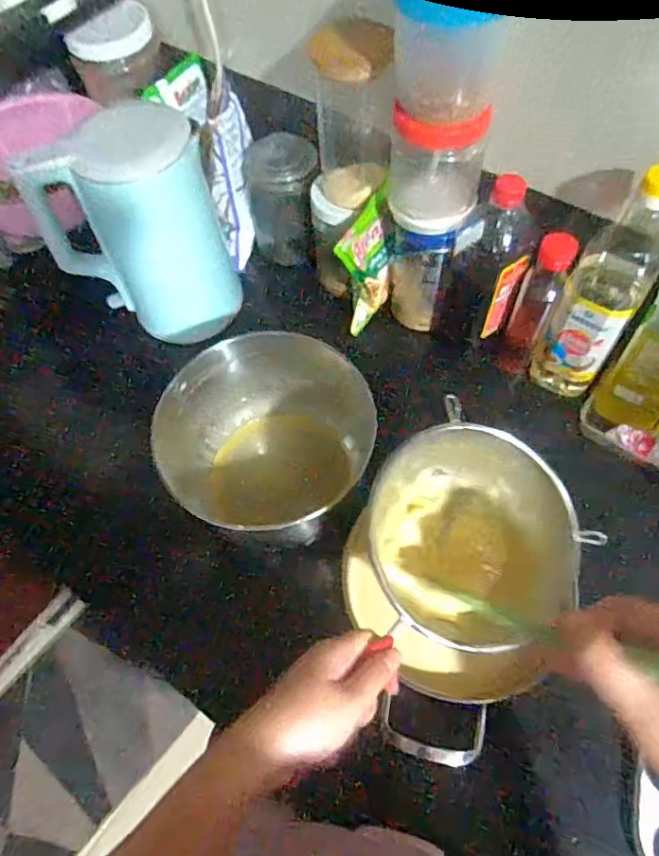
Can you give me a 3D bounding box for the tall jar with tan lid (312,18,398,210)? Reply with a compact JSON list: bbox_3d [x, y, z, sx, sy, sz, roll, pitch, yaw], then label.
[{"bbox_3d":[0.027,-0.325,0.585,0.077,0.176,0.065,-2,62,3],"label":"tall jar with tan lid"}]

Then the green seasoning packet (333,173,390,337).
[{"bbox_3d":[0.053,-0.204,0.704,0.033,0.175,0.087,36,70,20],"label":"green seasoning packet"}]

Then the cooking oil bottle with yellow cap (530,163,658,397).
[{"bbox_3d":[0.289,-0.142,0.585,0.077,0.267,0.079,26,67,17],"label":"cooking oil bottle with yellow cap"}]

